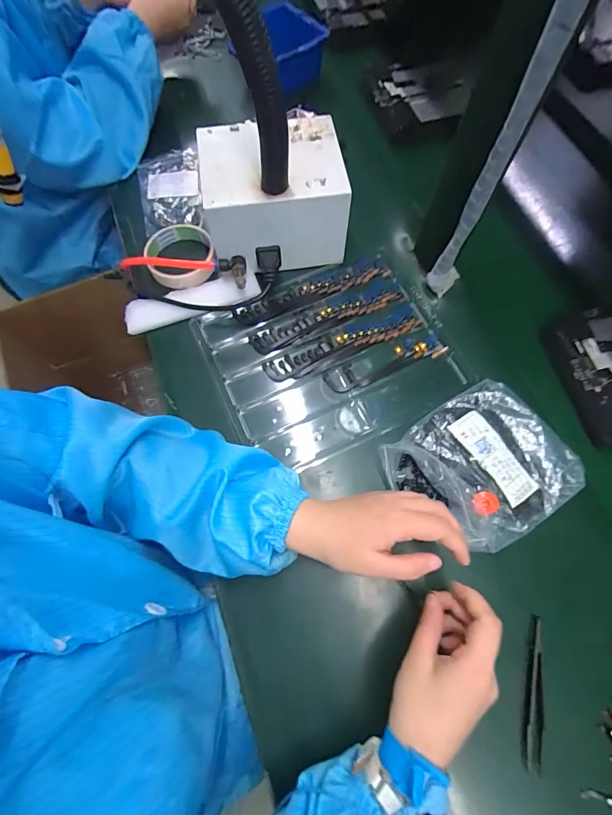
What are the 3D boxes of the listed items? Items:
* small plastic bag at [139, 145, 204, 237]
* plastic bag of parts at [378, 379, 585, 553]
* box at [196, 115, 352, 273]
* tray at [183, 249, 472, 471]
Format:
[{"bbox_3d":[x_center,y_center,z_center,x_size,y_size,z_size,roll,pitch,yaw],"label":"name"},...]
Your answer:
[{"bbox_3d":[-0.191,-0.308,0.532,0.085,0.012,0.146,-14,71,-4],"label":"small plastic bag"},{"bbox_3d":[0.176,0.060,0.374,0.160,0.030,0.141,-34,73,-11],"label":"plastic bag of parts"},{"bbox_3d":[-0.040,-0.251,0.445,0.158,0.101,0.131,-10,70,-3],"label":"box"},{"bbox_3d":[0.028,-0.064,0.440,0.255,0.012,0.224,-26,72,-8],"label":"tray"}]

